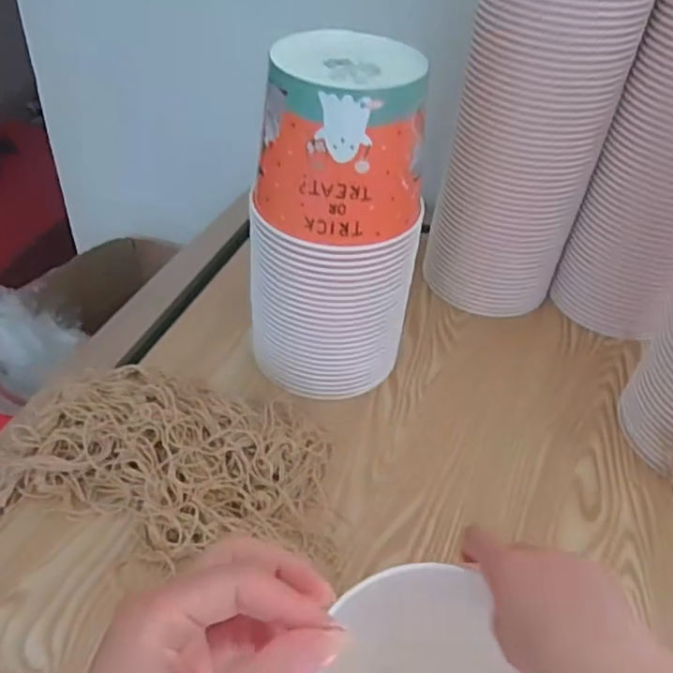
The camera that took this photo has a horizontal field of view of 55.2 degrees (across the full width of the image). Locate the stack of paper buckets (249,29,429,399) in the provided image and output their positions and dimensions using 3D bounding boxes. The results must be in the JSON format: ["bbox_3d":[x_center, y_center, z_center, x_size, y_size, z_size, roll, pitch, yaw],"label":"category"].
[{"bbox_3d":[-0.002,-0.097,0.623,0.156,0.322,0.142,-4,43,-10],"label":"stack of paper buckets"}]

